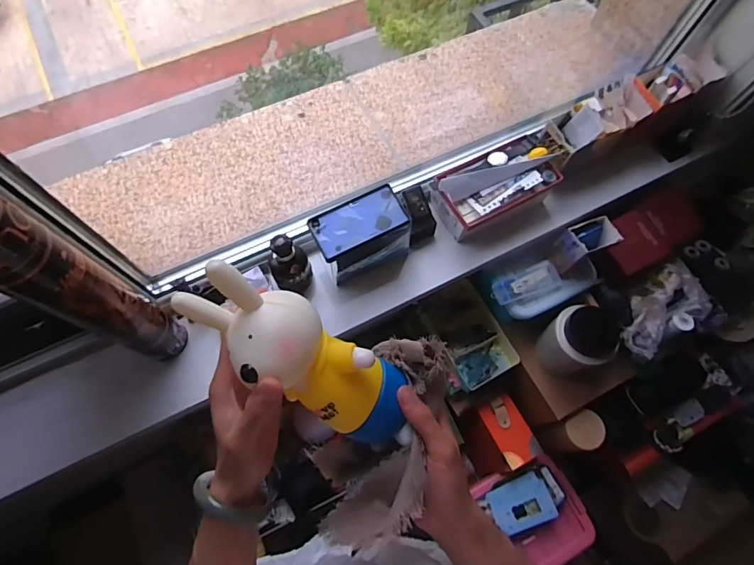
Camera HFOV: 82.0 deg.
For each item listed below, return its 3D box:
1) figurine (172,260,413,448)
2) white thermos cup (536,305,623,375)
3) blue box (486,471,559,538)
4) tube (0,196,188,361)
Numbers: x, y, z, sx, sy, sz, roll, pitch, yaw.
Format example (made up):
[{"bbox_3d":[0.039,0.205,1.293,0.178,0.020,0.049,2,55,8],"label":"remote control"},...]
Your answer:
[{"bbox_3d":[-0.047,0.059,0.340,0.210,0.055,0.069,41,70,-22],"label":"figurine"},{"bbox_3d":[0.361,0.105,0.789,0.108,0.121,0.101,1,69,-2],"label":"white thermos cup"},{"bbox_3d":[0.289,0.443,0.865,0.117,0.035,0.086,-24,72,-10],"label":"blue box"},{"bbox_3d":[-0.317,0.015,0.479,0.073,0.380,0.068,28,71,9],"label":"tube"}]

